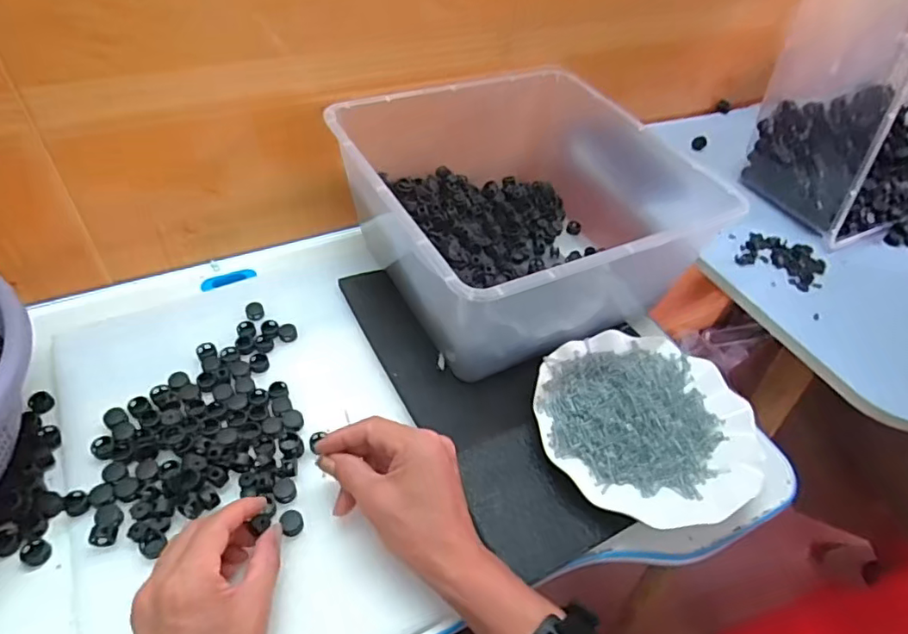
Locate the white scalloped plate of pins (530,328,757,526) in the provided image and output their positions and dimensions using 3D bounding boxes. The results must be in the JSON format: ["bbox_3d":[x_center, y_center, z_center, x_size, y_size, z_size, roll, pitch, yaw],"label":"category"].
[{"bbox_3d":[0.160,0.090,0.477,0.175,0.028,0.179,3,48,-4],"label":"white scalloped plate of pins"}]

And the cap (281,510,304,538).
[{"bbox_3d":[-0.119,0.152,0.414,0.015,0.012,0.016,3,48,-4],"label":"cap"}]

